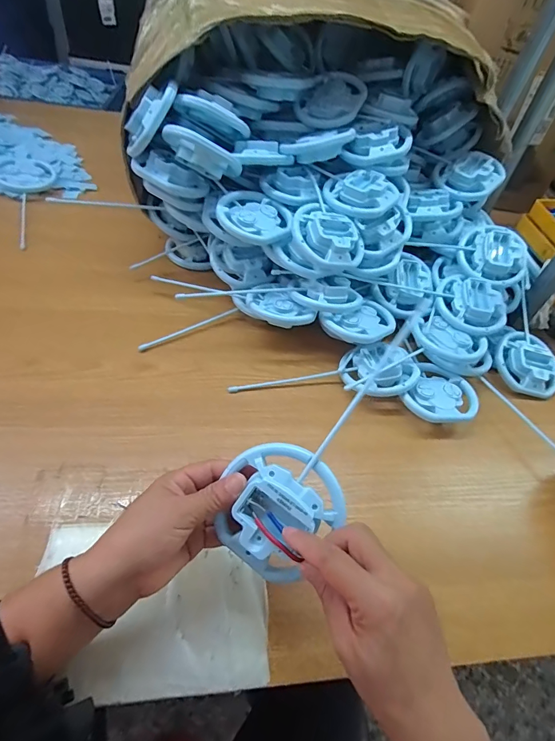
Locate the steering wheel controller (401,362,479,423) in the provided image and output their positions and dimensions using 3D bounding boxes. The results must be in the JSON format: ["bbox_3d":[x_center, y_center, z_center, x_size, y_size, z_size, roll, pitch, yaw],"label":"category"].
[{"bbox_3d":[0.222,0.037,0.539,0.089,0.027,0.095,5,49,-6],"label":"steering wheel controller"}]

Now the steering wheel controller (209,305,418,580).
[{"bbox_3d":[0.036,0.052,0.316,0.089,0.029,0.232,35,87,20],"label":"steering wheel controller"}]

